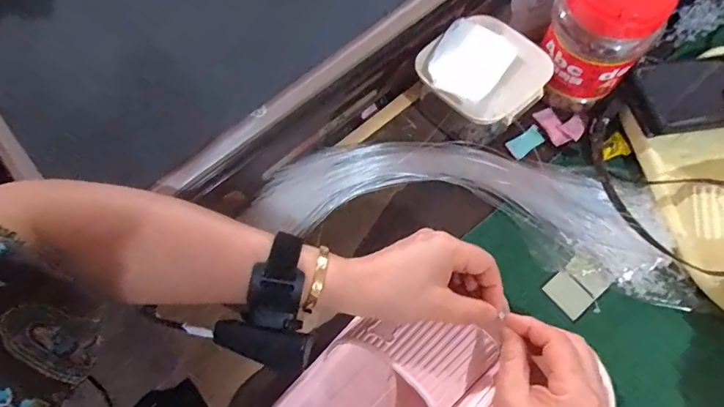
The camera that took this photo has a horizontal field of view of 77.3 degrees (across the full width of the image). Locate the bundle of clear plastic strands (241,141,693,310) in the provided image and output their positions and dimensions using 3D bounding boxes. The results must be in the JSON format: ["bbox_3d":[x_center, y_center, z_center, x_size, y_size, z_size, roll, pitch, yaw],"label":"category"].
[{"bbox_3d":[0.098,-0.002,0.438,0.396,0.033,0.120,10,70,6],"label":"bundle of clear plastic strands"}]

